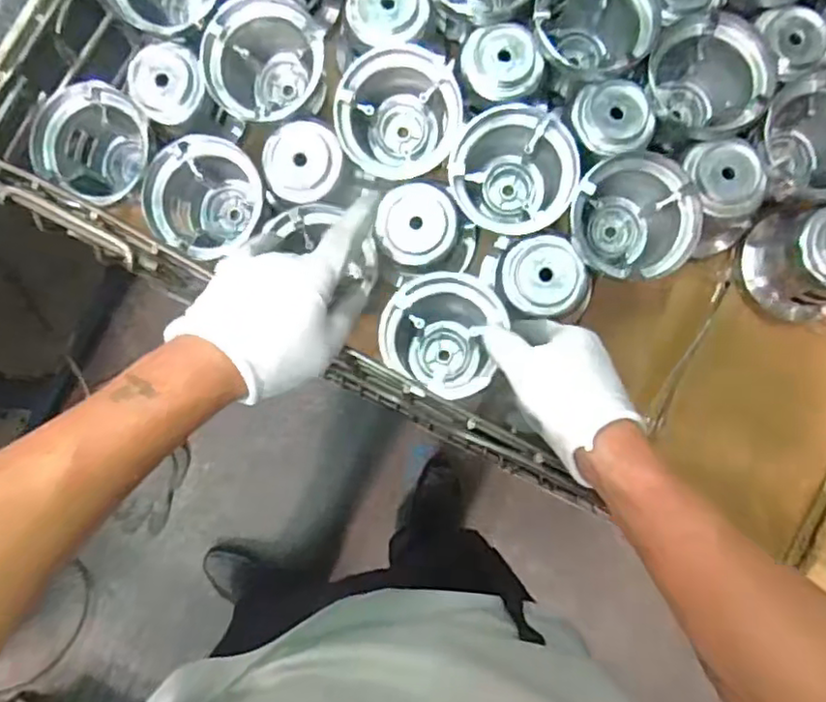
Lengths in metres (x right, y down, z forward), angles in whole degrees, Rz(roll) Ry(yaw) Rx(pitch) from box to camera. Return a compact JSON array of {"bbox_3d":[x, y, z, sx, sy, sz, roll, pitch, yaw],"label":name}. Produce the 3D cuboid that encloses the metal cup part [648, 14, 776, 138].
[{"bbox_3d":[0.227,-0.207,0.522,0.089,0.070,0.088,0,83,0],"label":"metal cup part"}]

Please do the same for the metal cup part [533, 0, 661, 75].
[{"bbox_3d":[0.139,-0.252,0.522,0.094,0.064,0.093,14,84,2],"label":"metal cup part"}]

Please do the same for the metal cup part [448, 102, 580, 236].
[{"bbox_3d":[0.075,-0.134,0.518,0.094,0.081,0.091,2,83,0],"label":"metal cup part"}]

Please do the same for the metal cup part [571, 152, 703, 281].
[{"bbox_3d":[0.166,-0.097,0.512,0.092,0.075,0.090,0,83,0],"label":"metal cup part"}]

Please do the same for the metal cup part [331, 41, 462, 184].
[{"bbox_3d":[-0.011,-0.193,0.511,0.092,0.061,0.092,-3,99,-2],"label":"metal cup part"}]

